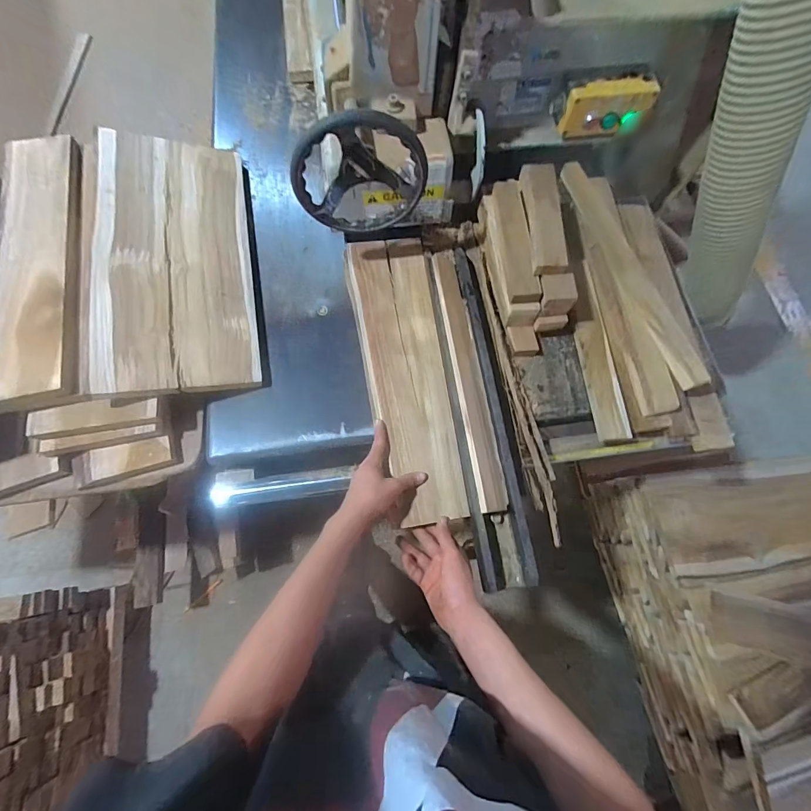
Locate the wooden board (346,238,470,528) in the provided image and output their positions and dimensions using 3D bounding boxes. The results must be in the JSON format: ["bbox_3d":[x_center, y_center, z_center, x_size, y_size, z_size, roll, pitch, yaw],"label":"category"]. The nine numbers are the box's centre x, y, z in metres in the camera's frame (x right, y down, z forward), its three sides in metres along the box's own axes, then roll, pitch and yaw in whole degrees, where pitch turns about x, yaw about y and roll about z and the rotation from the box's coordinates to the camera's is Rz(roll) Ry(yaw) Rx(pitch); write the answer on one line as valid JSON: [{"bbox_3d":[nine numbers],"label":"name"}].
[{"bbox_3d":[0.005,-0.071,0.668,0.139,0.024,0.511,-11,73,-4],"label":"wooden board"}]

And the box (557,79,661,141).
[{"bbox_3d":[0.351,-0.518,0.689,0.151,0.084,0.045,-1,70,-1],"label":"box"}]

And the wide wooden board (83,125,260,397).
[{"bbox_3d":[-0.406,-0.263,0.687,0.253,0.017,0.514,-4,73,-23],"label":"wide wooden board"}]

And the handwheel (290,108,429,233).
[{"bbox_3d":[-0.066,-0.337,0.580,0.187,0.171,0.041,-7,70,-3],"label":"handwheel"}]

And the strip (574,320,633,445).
[{"bbox_3d":[0.343,-0.042,0.687,0.052,0.031,0.217,-11,77,19],"label":"strip"}]

